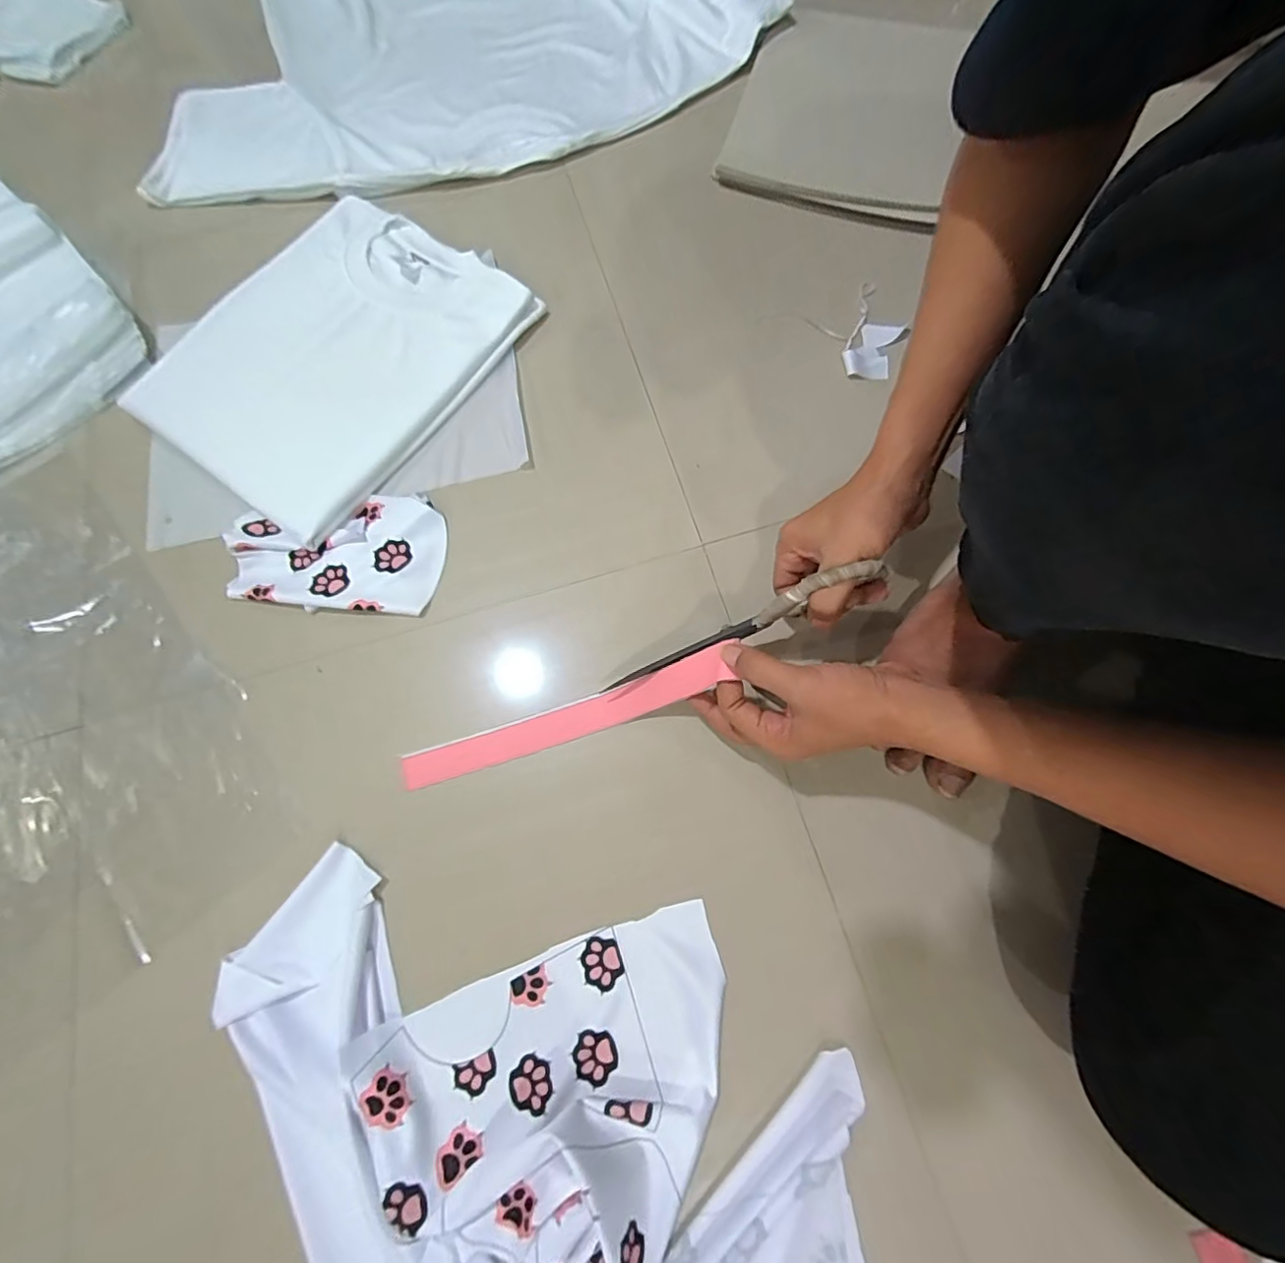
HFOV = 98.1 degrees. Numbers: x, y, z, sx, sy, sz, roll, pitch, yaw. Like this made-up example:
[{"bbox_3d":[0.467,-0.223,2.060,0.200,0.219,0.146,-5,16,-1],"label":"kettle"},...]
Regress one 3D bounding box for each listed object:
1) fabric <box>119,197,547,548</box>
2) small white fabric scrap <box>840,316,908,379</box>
[{"bbox_3d":[-0.340,-0.313,0.612,0.308,0.031,0.363,34,77,12],"label":"fabric"},{"bbox_3d":[0.249,-0.305,0.605,0.052,0.008,0.080,25,75,9],"label":"small white fabric scrap"}]

